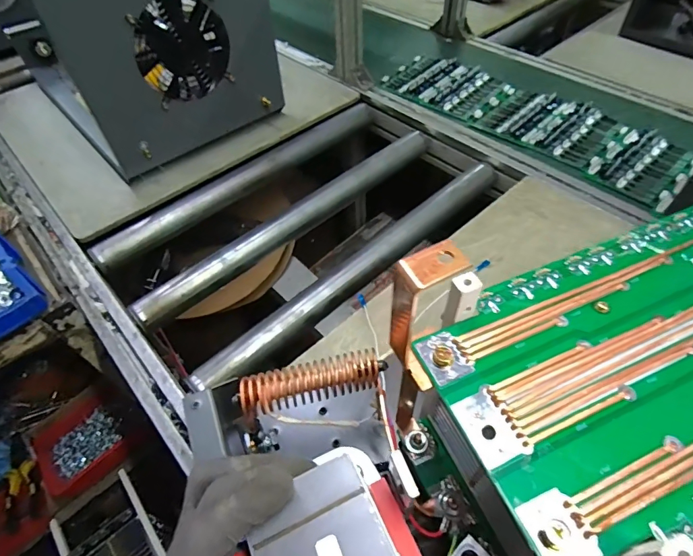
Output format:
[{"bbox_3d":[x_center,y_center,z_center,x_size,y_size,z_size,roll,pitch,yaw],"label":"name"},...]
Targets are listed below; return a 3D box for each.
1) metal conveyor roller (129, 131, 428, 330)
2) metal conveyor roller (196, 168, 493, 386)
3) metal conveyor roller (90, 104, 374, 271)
[{"bbox_3d":[-0.073,-0.104,0.693,0.581,0.036,0.046,-36,58,-23],"label":"metal conveyor roller"},{"bbox_3d":[0.034,-0.026,0.623,0.567,0.036,0.050,-38,59,-23],"label":"metal conveyor roller"},{"bbox_3d":[-0.172,-0.185,0.766,0.581,0.046,0.043,-37,58,-23],"label":"metal conveyor roller"}]

